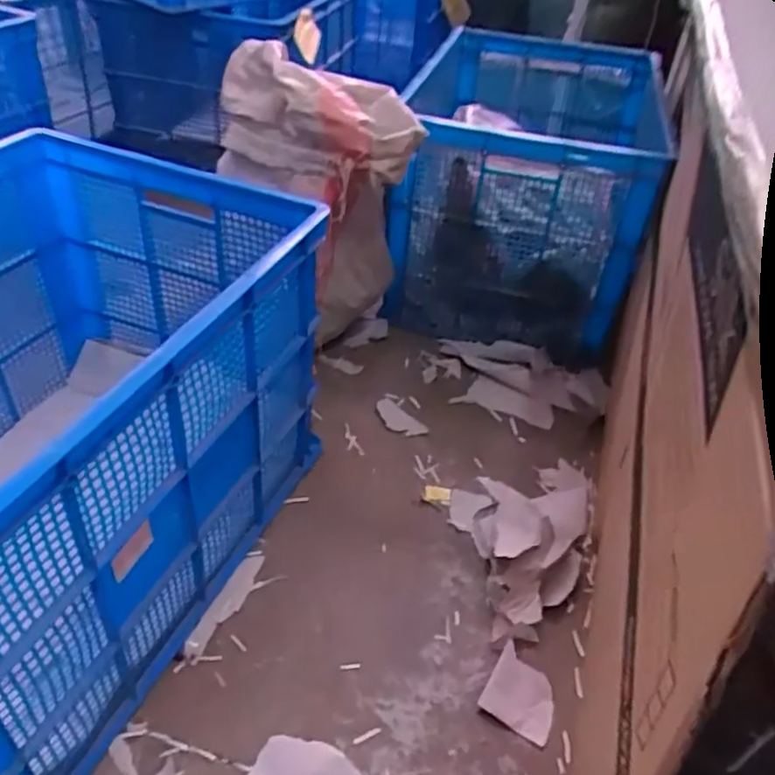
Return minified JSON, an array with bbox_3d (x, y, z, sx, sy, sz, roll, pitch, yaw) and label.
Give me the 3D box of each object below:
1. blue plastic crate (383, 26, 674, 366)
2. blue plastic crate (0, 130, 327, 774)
[{"bbox_3d":[0.355,-0.545,1.846,0.580,0.498,0.949,12,40,8],"label":"blue plastic crate"},{"bbox_3d":[-0.541,0.063,1.005,0.641,0.517,0.798,18,41,15],"label":"blue plastic crate"}]

